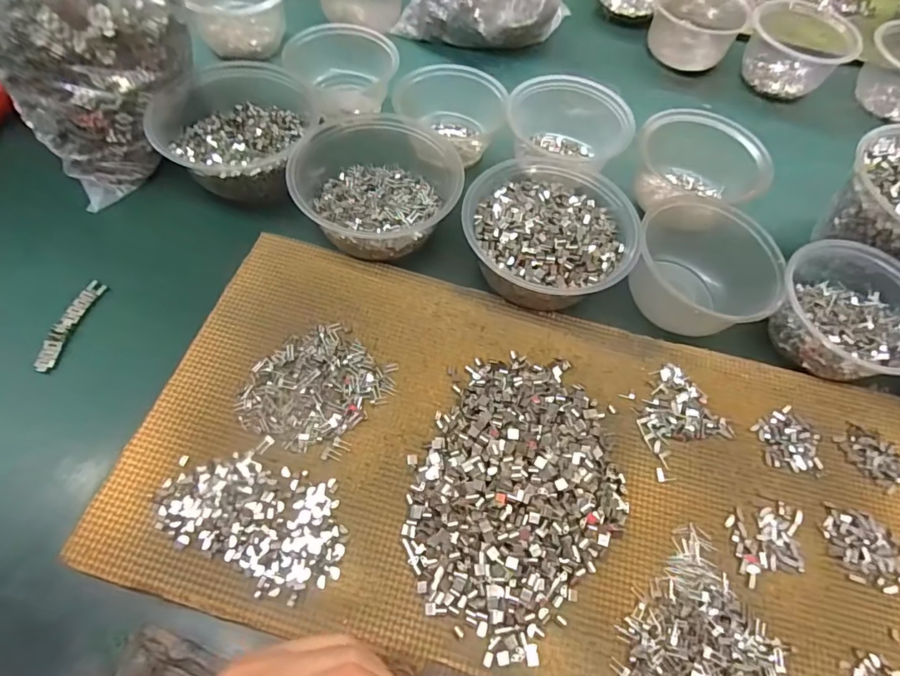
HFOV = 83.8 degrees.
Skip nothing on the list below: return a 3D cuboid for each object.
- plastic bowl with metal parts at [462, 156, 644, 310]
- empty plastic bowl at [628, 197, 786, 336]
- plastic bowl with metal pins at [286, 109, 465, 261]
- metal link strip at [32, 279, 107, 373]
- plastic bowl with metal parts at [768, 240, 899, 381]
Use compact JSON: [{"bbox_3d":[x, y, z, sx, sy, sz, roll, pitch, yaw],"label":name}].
[{"bbox_3d":[0.079,-0.085,0.413,0.131,0.056,0.138,2,59,-3],"label":"plastic bowl with metal parts"},{"bbox_3d":[0.206,-0.058,0.409,0.102,0.050,0.102,2,59,-3],"label":"empty plastic bowl"},{"bbox_3d":[-0.063,-0.129,0.426,0.129,0.058,0.127,2,59,-3],"label":"plastic bowl with metal pins"},{"bbox_3d":[-0.282,-0.011,0.371,0.013,0.006,0.078,8,59,1],"label":"metal link strip"},{"bbox_3d":[0.319,-0.023,0.397,0.123,0.052,0.113,2,59,-3],"label":"plastic bowl with metal parts"}]

